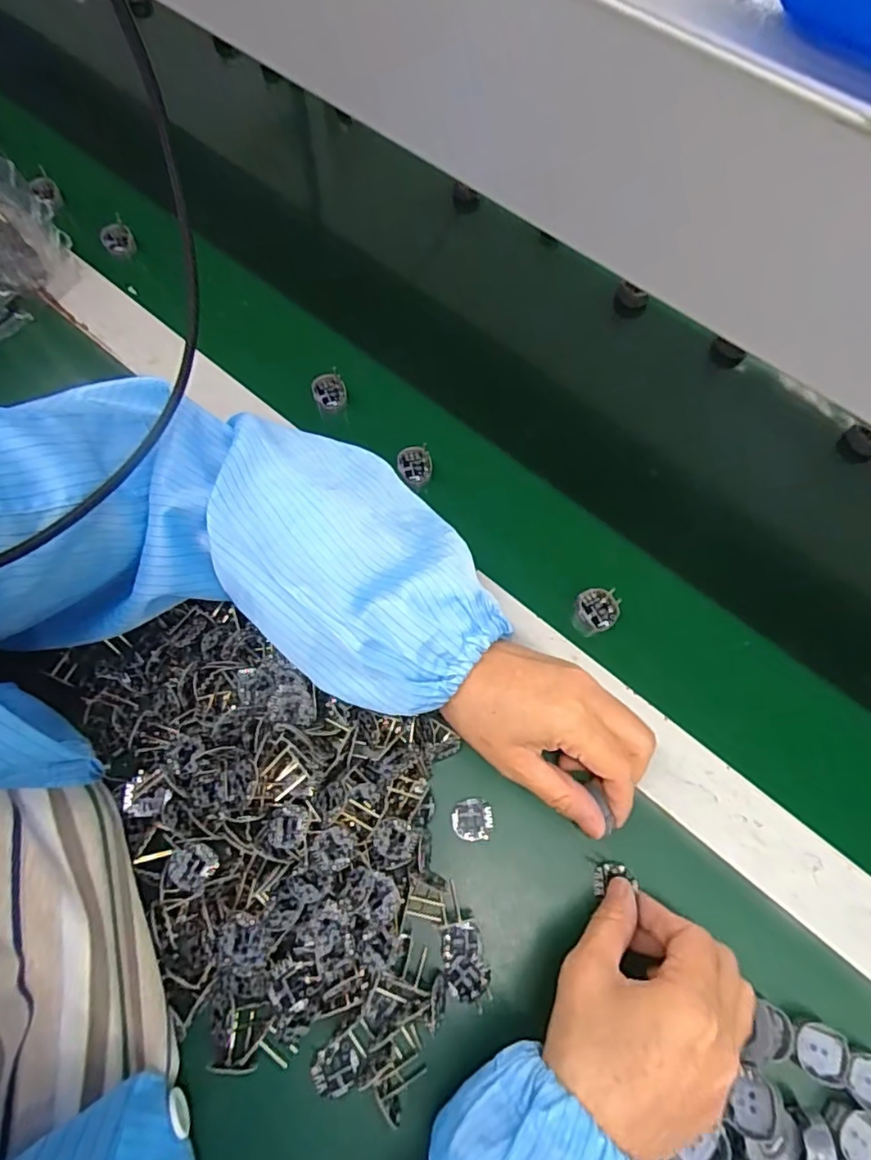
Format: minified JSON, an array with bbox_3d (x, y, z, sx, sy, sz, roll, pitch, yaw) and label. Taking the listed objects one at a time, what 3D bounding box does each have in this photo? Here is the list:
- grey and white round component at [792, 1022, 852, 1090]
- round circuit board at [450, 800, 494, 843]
[{"bbox_3d":[0.202,0.248,0.305,0.025,0.010,0.025,1,69,-1],"label":"grey and white round component"},{"bbox_3d":[0.022,0.145,0.352,0.023,0.009,0.023,1,69,-1],"label":"round circuit board"}]

